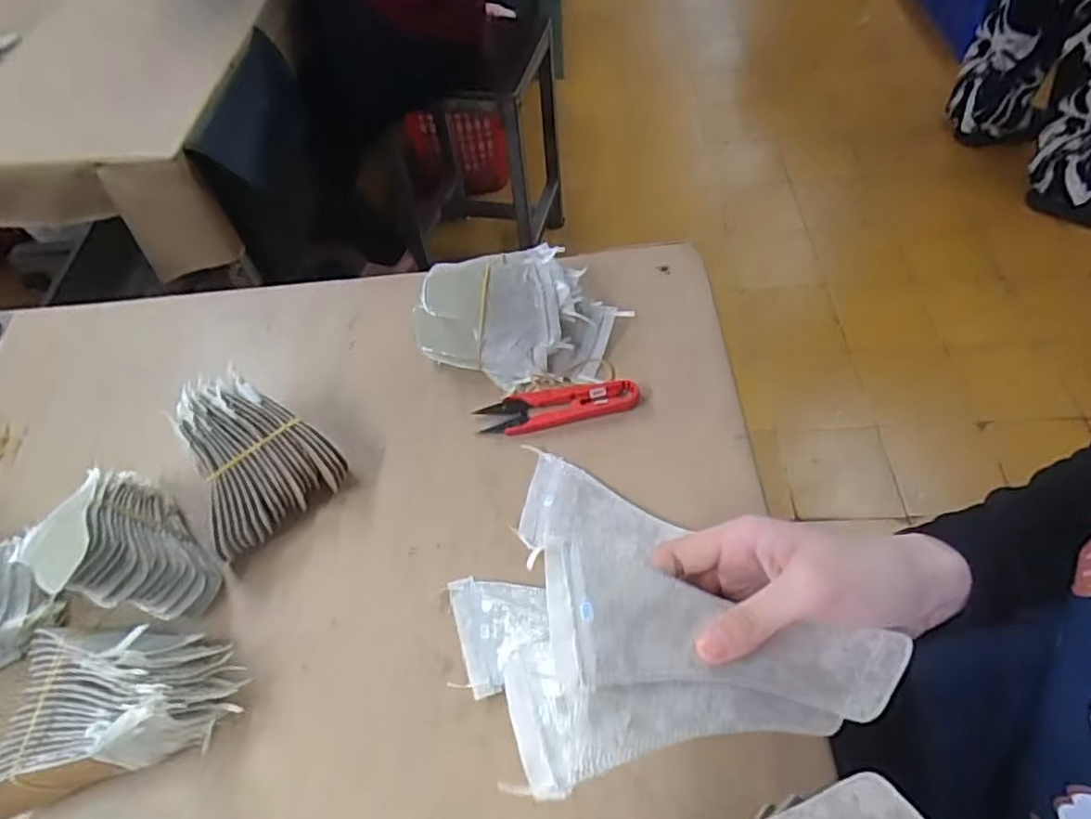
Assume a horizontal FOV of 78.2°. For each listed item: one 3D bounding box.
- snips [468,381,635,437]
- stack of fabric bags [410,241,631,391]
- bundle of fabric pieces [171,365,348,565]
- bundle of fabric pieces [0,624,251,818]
[{"bbox_3d":[0.009,-0.002,0.478,0.112,0.018,0.028,-7,54,-1],"label":"snips"},{"bbox_3d":[-0.020,-0.068,0.497,0.149,0.068,0.089,-7,54,-1],"label":"stack of fabric bags"},{"bbox_3d":[-0.198,0.029,0.449,0.090,0.065,0.090,-35,59,-20],"label":"bundle of fabric pieces"},{"bbox_3d":[-0.233,0.160,0.362,0.116,0.060,0.088,-7,54,-1],"label":"bundle of fabric pieces"}]

